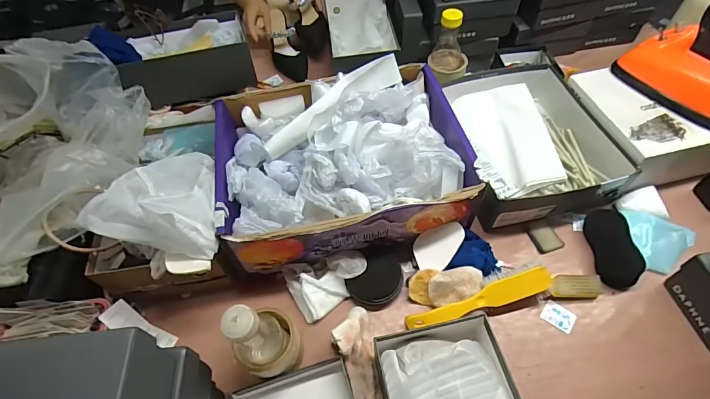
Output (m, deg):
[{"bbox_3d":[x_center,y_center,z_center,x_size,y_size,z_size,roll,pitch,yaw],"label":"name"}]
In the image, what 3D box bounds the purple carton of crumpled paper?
[{"bbox_3d":[-0.025,-0.077,0.678,0.400,0.130,0.318,-11,55,-5],"label":"purple carton of crumpled paper"}]

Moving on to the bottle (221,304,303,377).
[{"bbox_3d":[-0.116,0.179,0.507,0.067,0.165,0.079,29,62,22],"label":"bottle"}]

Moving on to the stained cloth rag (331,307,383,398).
[{"bbox_3d":[0.007,0.227,0.557,0.055,0.054,0.162,-11,55,-4],"label":"stained cloth rag"}]

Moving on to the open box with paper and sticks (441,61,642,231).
[{"bbox_3d":[0.309,-0.117,0.774,0.277,0.113,0.346,-12,55,-5],"label":"open box with paper and sticks"}]

